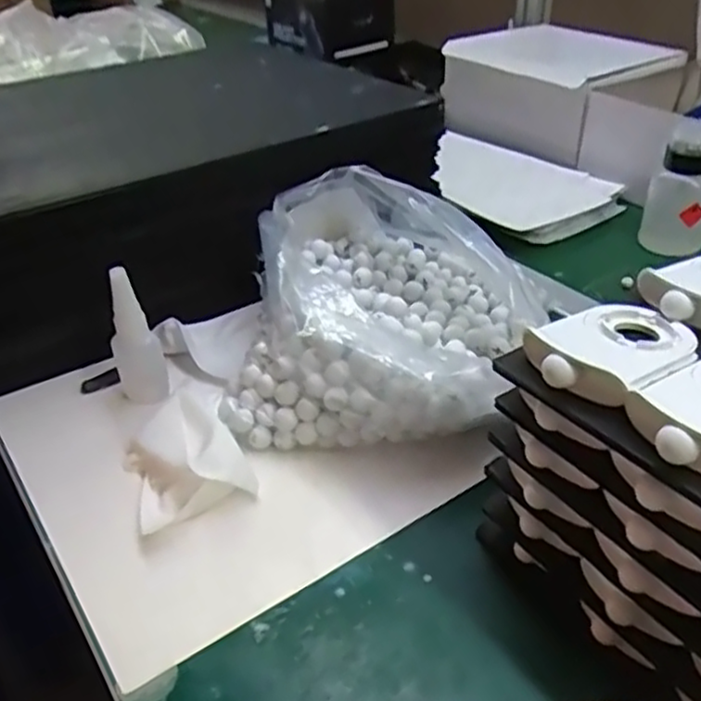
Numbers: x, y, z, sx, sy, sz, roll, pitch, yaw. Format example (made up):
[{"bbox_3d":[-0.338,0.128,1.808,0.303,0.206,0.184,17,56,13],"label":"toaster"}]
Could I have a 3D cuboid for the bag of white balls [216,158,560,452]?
[{"bbox_3d":[0.018,-0.037,0.527,0.181,0.113,0.217,3,35,7],"label":"bag of white balls"}]

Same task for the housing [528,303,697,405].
[{"bbox_3d":[0.125,-0.005,0.336,0.087,0.015,0.058,-27,42,-31],"label":"housing"}]

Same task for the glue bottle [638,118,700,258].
[{"bbox_3d":[0.326,-0.158,0.709,0.057,0.117,0.054,12,37,19],"label":"glue bottle"}]

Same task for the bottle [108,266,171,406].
[{"bbox_3d":[-0.153,-0.012,0.498,0.033,0.107,0.030,-15,37,-18],"label":"bottle"}]

